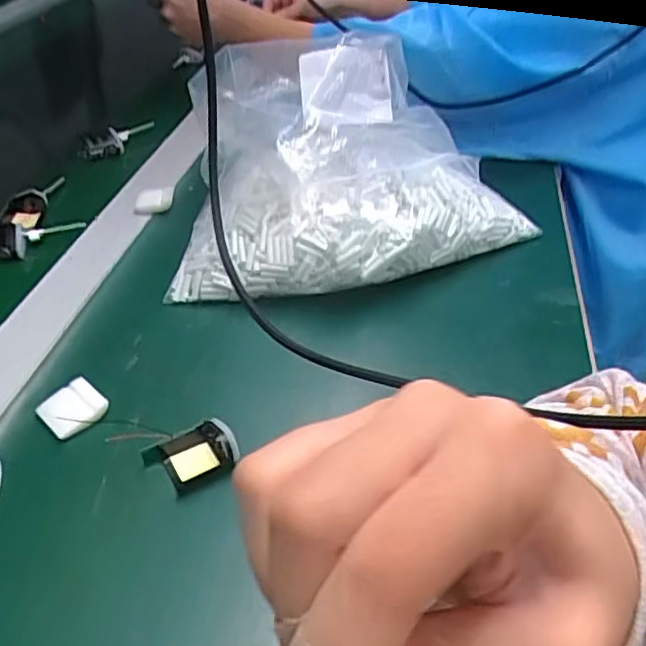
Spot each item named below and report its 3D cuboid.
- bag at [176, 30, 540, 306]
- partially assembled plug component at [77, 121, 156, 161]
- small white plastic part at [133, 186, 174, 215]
[{"bbox_3d":[0.037,-0.122,0.539,0.316,0.169,0.160,1,41,-4],"label":"bag"},{"bbox_3d":[-0.233,-0.207,0.720,0.088,0.025,0.026,-29,48,-13],"label":"partially assembled plug component"},{"bbox_3d":[-0.164,-0.120,0.615,0.039,0.014,0.024,-7,40,-14],"label":"small white plastic part"}]

